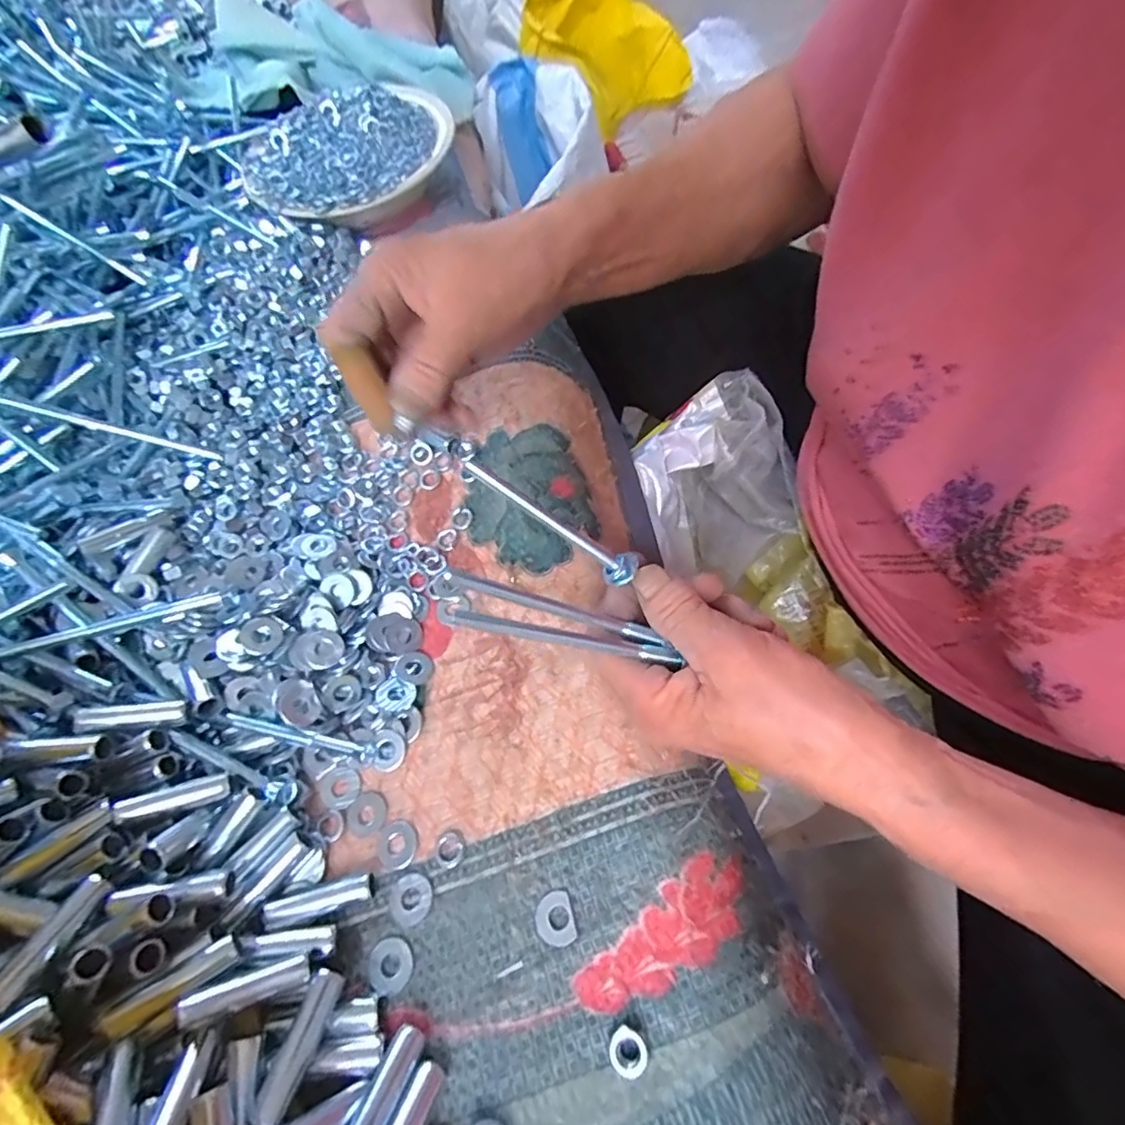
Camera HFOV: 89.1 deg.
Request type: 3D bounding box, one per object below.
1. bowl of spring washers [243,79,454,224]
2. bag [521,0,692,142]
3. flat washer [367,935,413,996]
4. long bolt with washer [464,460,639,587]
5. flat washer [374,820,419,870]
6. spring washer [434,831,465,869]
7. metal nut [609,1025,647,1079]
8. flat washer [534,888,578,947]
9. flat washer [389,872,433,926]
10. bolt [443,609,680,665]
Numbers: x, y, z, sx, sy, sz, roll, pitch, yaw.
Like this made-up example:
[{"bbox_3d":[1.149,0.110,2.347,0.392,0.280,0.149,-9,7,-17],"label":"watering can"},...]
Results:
[{"bbox_3d":[-0.175,-0.336,0.475,0.163,0.051,0.160,0,60,0],"label":"bowl of spring washers"},{"bbox_3d":[0.077,-0.839,0.946,0.212,0.158,0.211,38,72,24],"label":"bag"},{"bbox_3d":[-0.069,0.161,0.228,0.018,0.004,0.018,-33,62,-11],"label":"flat washer"},{"bbox_3d":[-0.005,-0.017,0.249,0.085,0.012,0.013,34,63,-9],"label":"long bolt with washer"},{"bbox_3d":[-0.072,0.123,0.250,0.018,0.004,0.019,0,60,0],"label":"flat washer"},{"bbox_3d":[-0.049,0.123,0.246,0.013,0.005,0.014,-3,60,6],"label":"spring washer"},{"bbox_3d":[0.023,0.171,0.200,0.013,0.007,0.013,-3,60,6],"label":"metal nut"},{"bbox_3d":[-0.003,0.140,0.224,0.015,0.004,0.019,-16,60,-2],"label":"flat washer"},{"bbox_3d":[-0.063,0.140,0.238,0.018,0.004,0.018,-36,61,-9],"label":"flat washer"},{"bbox_3d":[0.002,0.030,0.232,0.093,0.004,0.007,12,60,-11],"label":"bolt"}]

